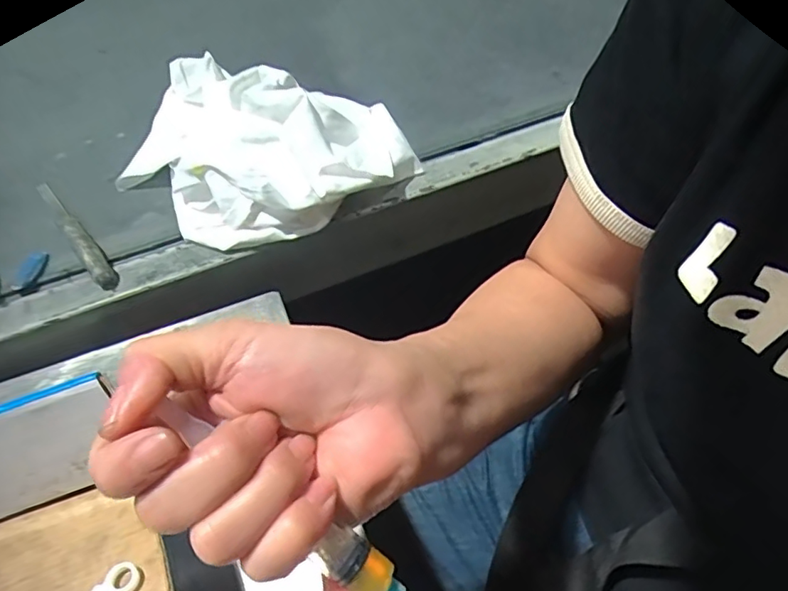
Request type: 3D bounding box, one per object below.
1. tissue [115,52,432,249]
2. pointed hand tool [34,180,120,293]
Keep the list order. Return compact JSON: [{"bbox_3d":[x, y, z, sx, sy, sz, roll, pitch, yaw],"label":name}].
[{"bbox_3d":[-0.129,-0.143,0.501,0.265,0.072,0.203,27,57,24],"label":"tissue"},{"bbox_3d":[-0.280,-0.058,0.483,0.018,0.016,0.172,-34,56,-23],"label":"pointed hand tool"}]

